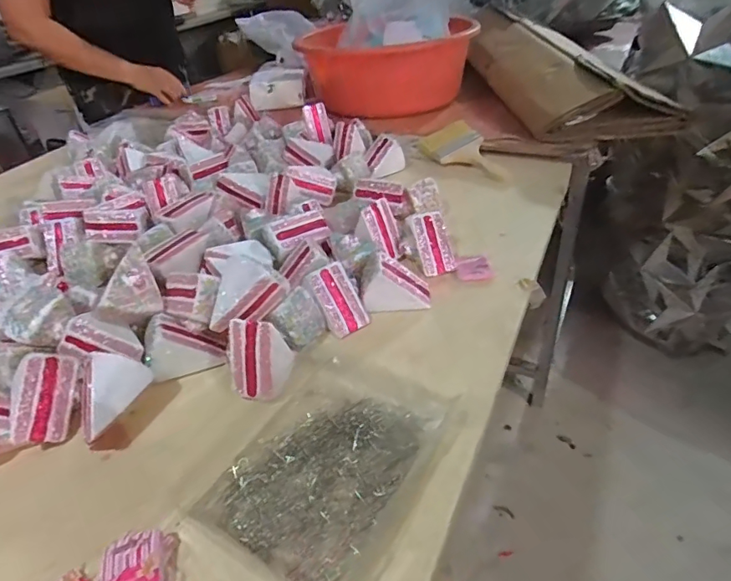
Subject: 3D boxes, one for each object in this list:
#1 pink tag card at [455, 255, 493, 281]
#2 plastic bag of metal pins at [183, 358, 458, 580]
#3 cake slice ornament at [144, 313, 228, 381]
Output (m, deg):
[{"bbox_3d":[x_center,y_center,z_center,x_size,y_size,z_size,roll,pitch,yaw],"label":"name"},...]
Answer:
[{"bbox_3d":[0.153,-0.032,0.686,0.049,0.005,0.050,-5,38,-2],"label":"pink tag card"},{"bbox_3d":[-0.030,0.156,0.464,0.159,0.018,0.227,19,43,25],"label":"plastic bag of metal pins"},{"bbox_3d":[-0.206,0.062,0.551,0.084,0.061,0.054,-16,40,-15],"label":"cake slice ornament"}]

